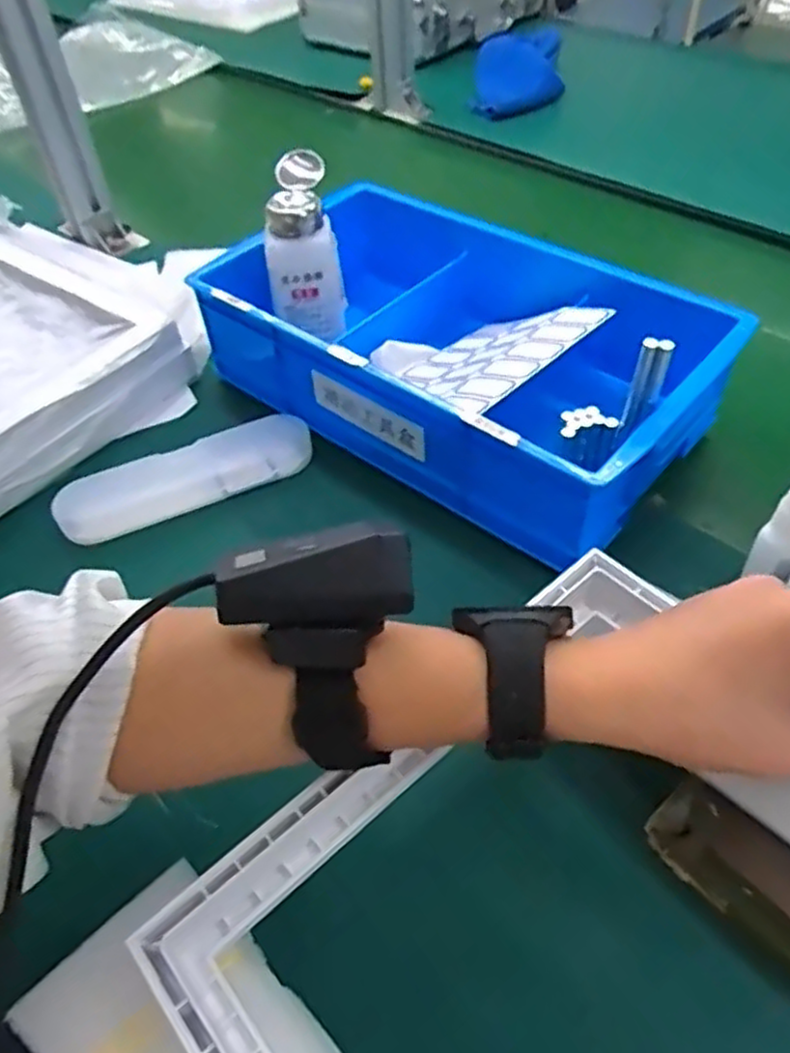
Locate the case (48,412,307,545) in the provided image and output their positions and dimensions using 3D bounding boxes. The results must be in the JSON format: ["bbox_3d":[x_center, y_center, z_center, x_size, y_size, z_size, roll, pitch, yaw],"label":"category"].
[{"bbox_3d":[-0.145,-0.035,0.521,0.172,0.031,0.045,-21,50,-14],"label":"case"}]

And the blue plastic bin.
[{"bbox_3d":[0.043,-0.130,0.538,0.354,0.090,0.210,29,57,27],"label":"blue plastic bin"}]

